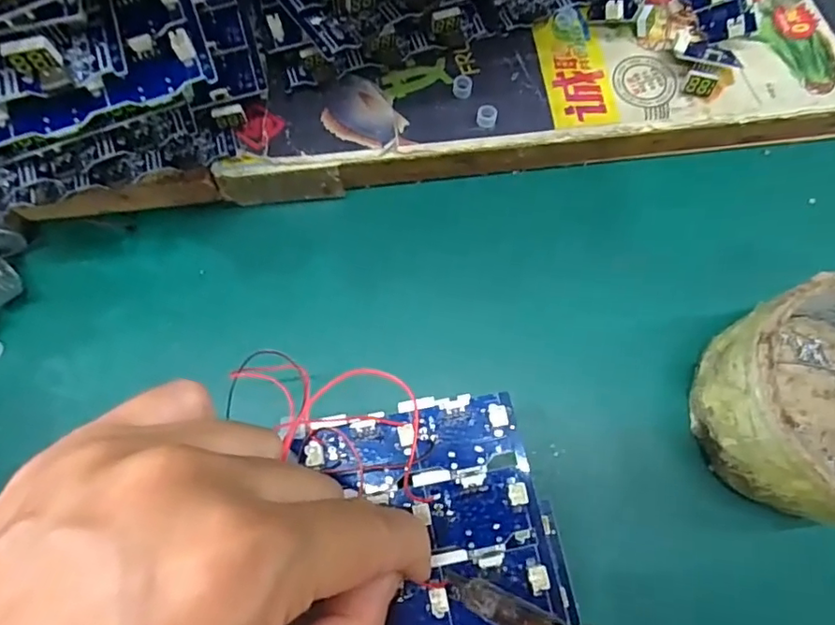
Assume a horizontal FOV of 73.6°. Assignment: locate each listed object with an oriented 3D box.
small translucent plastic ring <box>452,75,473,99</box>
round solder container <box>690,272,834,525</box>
[{"bbox_3d":[0.020,-0.101,0.249,0.008,0.005,0.010,10,79,1],"label":"small translucent plastic ring"},{"bbox_3d":[0.153,0.030,0.204,0.082,0.047,0.079,0,72,0],"label":"round solder container"}]

